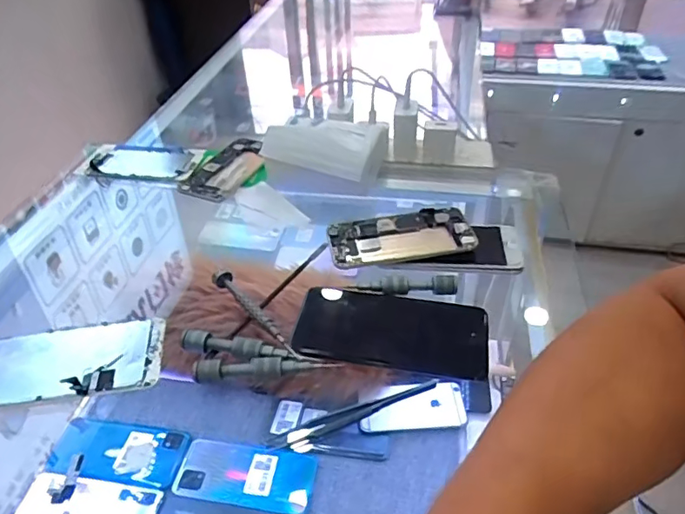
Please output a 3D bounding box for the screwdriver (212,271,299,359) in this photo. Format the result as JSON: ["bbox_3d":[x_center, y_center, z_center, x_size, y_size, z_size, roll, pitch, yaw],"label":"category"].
[{"bbox_3d":[-0.075,0.045,0.455,0.014,0.012,0.127,-29,47,-29],"label":"screwdriver"}]

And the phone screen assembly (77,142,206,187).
[{"bbox_3d":[-0.250,-0.119,0.674,0.161,0.010,0.078,11,45,17],"label":"phone screen assembly"}]

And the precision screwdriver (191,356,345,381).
[{"bbox_3d":[-0.058,0.082,0.412,0.110,0.016,0.015,-4,40,-4],"label":"precision screwdriver"}]

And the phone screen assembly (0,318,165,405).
[{"bbox_3d":[-0.222,0.081,0.428,0.152,0.013,0.076,-6,40,-6],"label":"phone screen assembly"}]

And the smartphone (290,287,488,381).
[{"bbox_3d":[0.042,0.059,0.445,0.151,0.015,0.076,13,48,2],"label":"smartphone"}]

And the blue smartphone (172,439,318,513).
[{"bbox_3d":[-0.114,0.258,0.641,0.159,0.012,0.072,8,41,10],"label":"blue smartphone"}]

